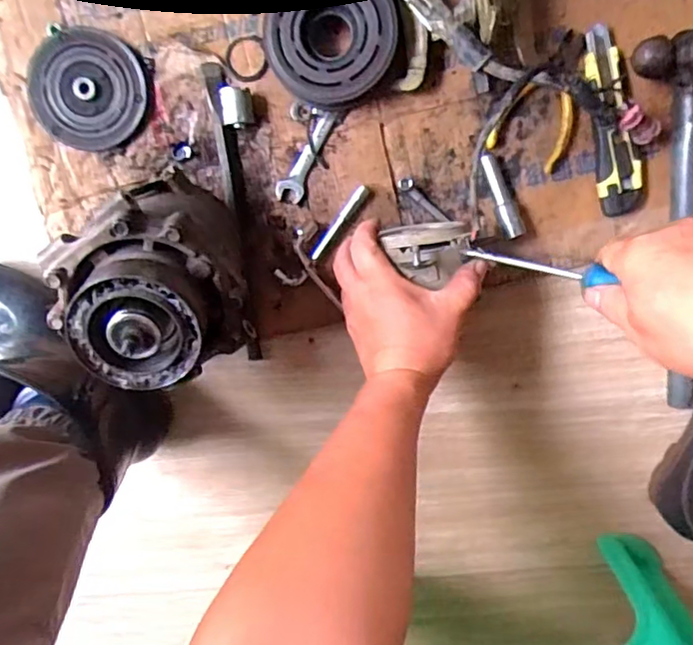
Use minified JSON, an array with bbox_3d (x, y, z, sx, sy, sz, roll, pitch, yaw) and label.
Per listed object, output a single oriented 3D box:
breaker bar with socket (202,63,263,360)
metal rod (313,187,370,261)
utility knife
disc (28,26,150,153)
[{"bbox_3d":[-0.094,-0.101,0.548,0.039,0.025,0.272,-7,98,3],"label":"breaker bar with socket"},{"bbox_3d":[-0.006,-0.094,0.553,0.011,0.012,0.082,37,97,-2],"label":"metal rod"},{"bbox_3d":[0.237,-0.179,0.524,0.036,0.016,0.162,-10,98,3],"label":"utility knife"},{"bbox_3d":[-0.243,-0.218,0.548,0.110,0.012,0.104,0,98,2],"label":"disc"}]

